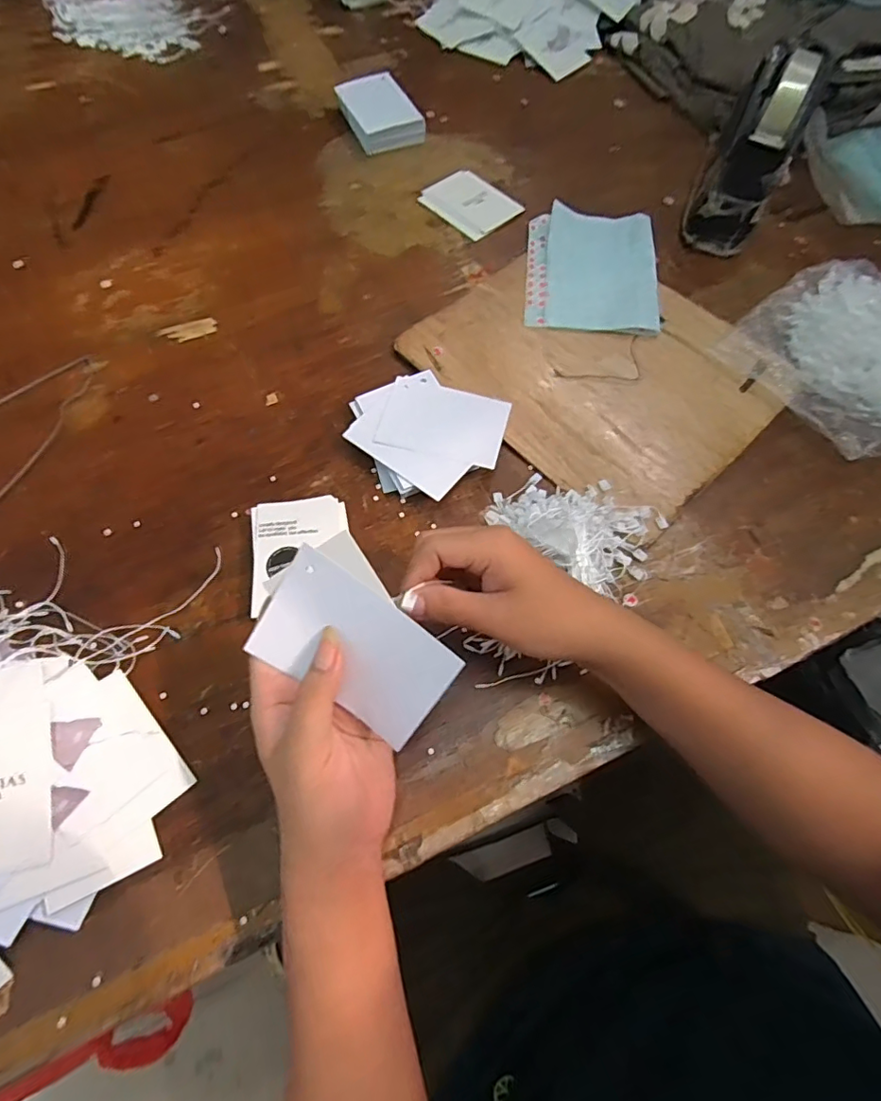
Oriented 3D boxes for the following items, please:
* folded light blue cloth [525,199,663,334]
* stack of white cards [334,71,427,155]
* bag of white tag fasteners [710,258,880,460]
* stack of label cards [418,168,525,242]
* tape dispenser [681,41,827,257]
[{"bbox_3d":[0.151,-0.281,0.535,0.125,0.011,0.153,5,66,2],"label":"folded light blue cloth"},{"bbox_3d":[-0.071,-0.512,0.630,0.076,0.026,0.107,-23,68,-10],"label":"stack of white cards"},{"bbox_3d":[0.362,-0.173,0.476,0.169,0.038,0.171,-34,70,-15],"label":"bag of white tag fasteners"},{"bbox_3d":[0.032,-0.375,0.582,0.077,0.004,0.092,-38,71,-16],"label":"stack of label cards"},{"bbox_3d":[0.313,-0.402,0.536,0.074,0.113,0.179,26,68,11],"label":"tape dispenser"}]

